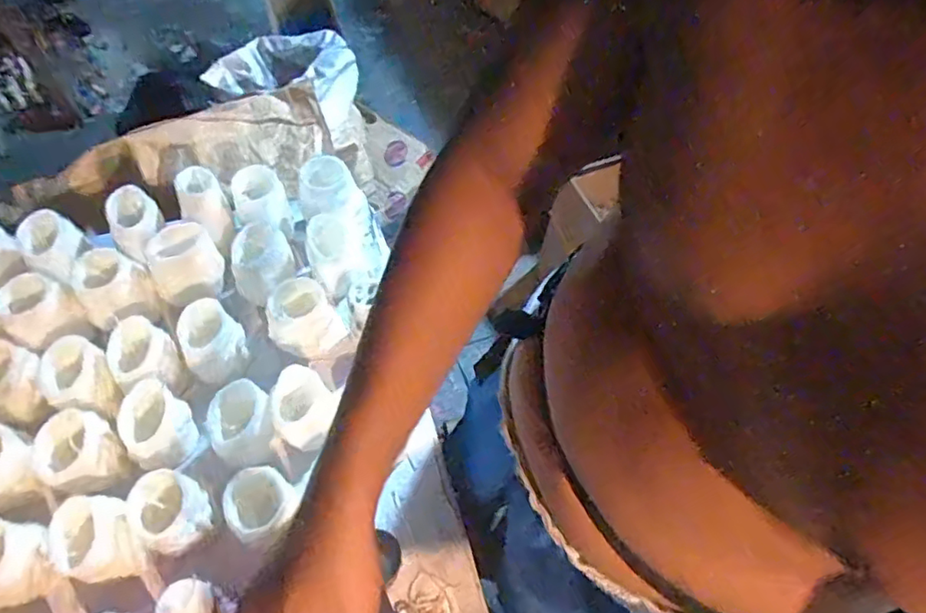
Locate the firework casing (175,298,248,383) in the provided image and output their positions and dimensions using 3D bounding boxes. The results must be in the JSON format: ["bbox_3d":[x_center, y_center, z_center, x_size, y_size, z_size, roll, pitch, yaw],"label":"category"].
[{"bbox_3d":[-0.298,0.039,0.715,0.070,0.078,0.067,2,60,-3],"label":"firework casing"}]

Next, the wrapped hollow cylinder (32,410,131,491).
[{"bbox_3d":[-0.402,0.162,0.654,0.067,0.099,0.078,29,62,12],"label":"wrapped hollow cylinder"}]

